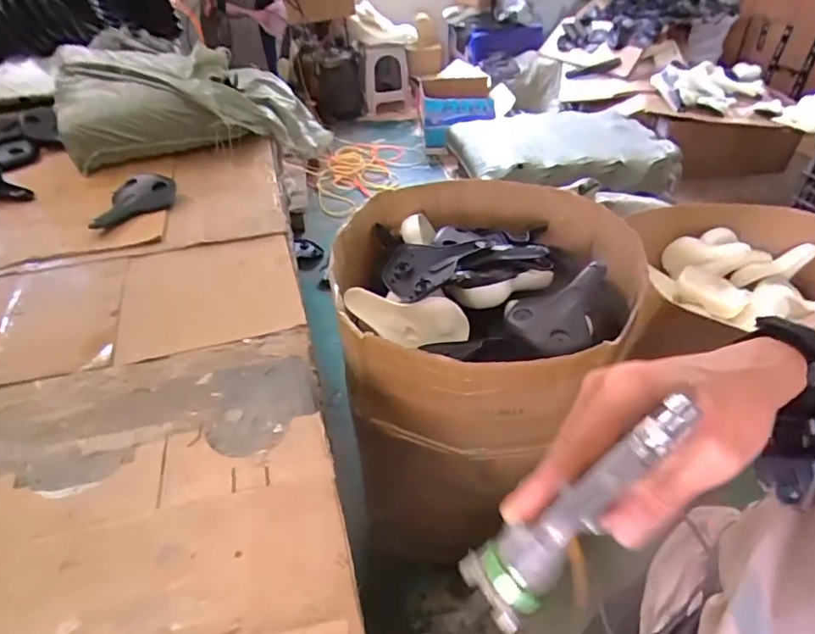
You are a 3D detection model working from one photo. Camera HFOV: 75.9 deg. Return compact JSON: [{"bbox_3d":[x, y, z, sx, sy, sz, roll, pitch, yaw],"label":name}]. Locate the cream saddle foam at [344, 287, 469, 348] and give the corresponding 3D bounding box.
[{"bbox_3d":[0.001,0.005,1.063,0.243,0.107,0.039,2,42,3],"label":"cream saddle foam"}]

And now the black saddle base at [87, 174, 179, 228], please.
[{"bbox_3d":[-0.702,-0.302,1.350,0.123,0.048,0.258,16,45,18],"label":"black saddle base"}]

